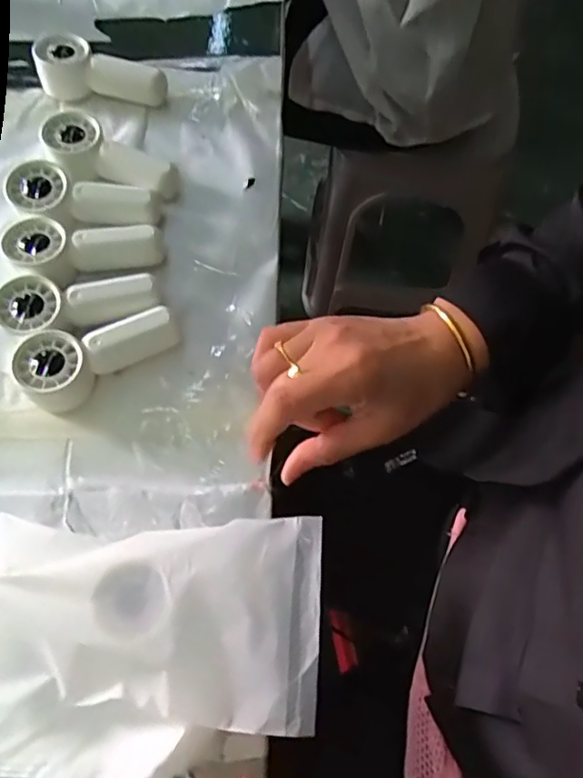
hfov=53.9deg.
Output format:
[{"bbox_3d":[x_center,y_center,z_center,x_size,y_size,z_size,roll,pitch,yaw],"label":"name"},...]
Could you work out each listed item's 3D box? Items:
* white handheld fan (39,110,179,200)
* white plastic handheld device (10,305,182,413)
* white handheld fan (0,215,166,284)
[{"bbox_3d":[-0.147,-0.178,0.458,0.111,0.035,0.050,28,69,11],"label":"white handheld fan"},{"bbox_3d":[-0.129,-0.020,0.392,0.106,0.031,0.046,-19,68,-8],"label":"white plastic handheld device"},{"bbox_3d":[-0.153,-0.097,0.425,0.111,0.032,0.046,2,67,0],"label":"white handheld fan"}]

